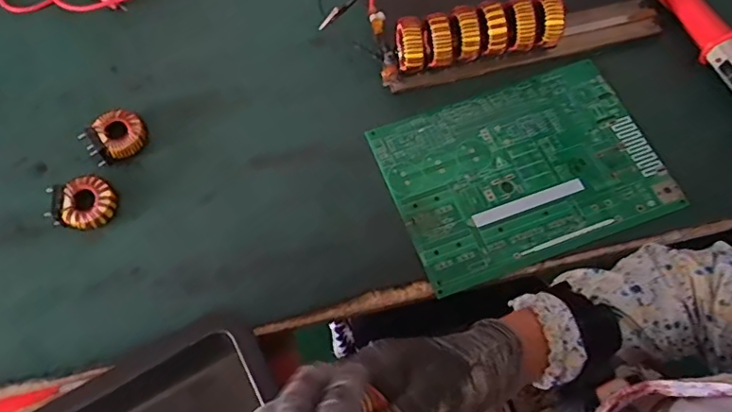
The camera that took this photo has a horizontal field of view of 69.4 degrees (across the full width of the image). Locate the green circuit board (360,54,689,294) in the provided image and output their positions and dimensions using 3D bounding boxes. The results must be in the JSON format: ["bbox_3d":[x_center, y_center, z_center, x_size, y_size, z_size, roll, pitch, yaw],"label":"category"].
[{"bbox_3d":[0.149,-0.038,0.513,0.250,0.007,0.183,-19,67,-6],"label":"green circuit board"}]

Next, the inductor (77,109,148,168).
[{"bbox_3d":[-0.244,-0.067,0.517,0.055,0.018,0.046,-34,70,-13],"label":"inductor"}]

